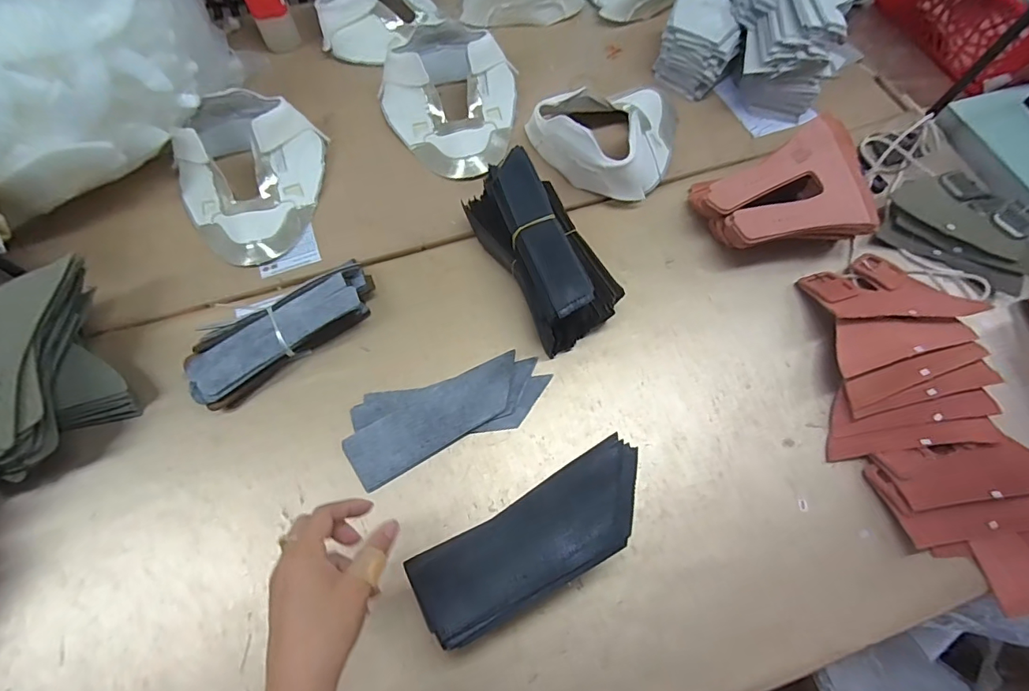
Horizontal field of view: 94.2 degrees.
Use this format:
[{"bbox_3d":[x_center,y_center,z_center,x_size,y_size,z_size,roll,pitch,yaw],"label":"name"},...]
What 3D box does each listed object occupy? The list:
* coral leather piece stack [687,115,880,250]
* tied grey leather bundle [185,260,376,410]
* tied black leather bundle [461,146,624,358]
[{"bbox_3d":[0.324,-0.172,0.568,0.189,0.073,0.146,-18,66,-8],"label":"coral leather piece stack"},{"bbox_3d":[-0.247,-0.018,0.513,0.211,0.041,0.078,-36,70,-15],"label":"tied grey leather bundle"},{"bbox_3d":[0.033,-0.110,0.529,0.098,0.102,0.204,-27,68,-11],"label":"tied black leather bundle"}]

